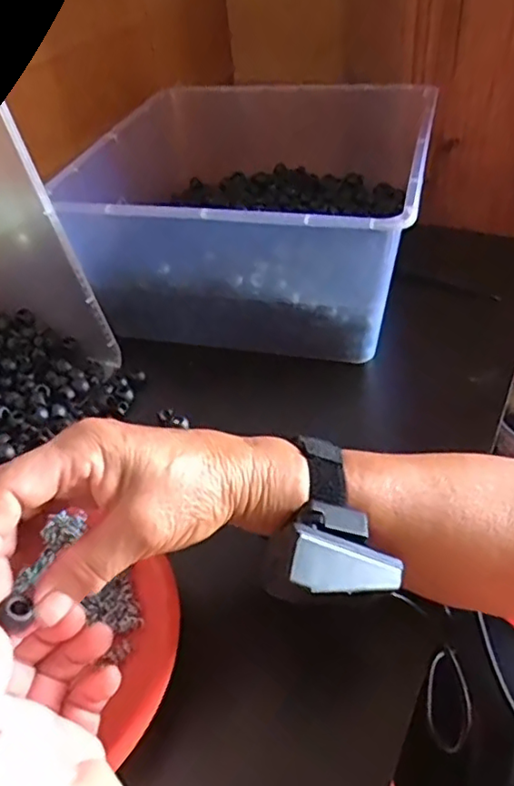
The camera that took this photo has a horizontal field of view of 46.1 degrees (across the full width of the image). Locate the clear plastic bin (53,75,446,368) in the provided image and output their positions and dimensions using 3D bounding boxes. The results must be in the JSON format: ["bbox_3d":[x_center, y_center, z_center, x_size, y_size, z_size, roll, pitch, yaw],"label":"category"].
[{"bbox_3d":[0.006,-0.174,0.577,0.284,0.138,0.280,8,44,15],"label":"clear plastic bin"}]

